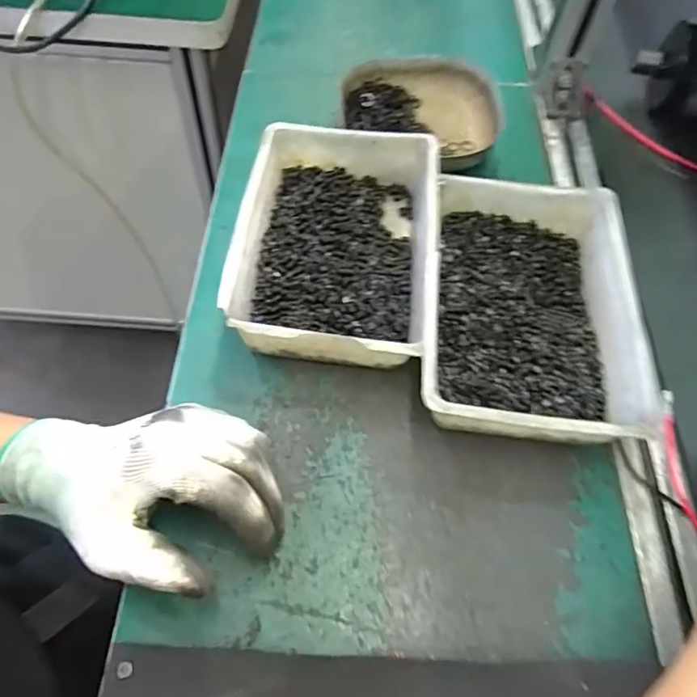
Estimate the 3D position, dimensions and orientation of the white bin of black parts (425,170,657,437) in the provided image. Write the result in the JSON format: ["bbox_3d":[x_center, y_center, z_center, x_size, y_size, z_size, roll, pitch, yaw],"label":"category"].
[{"bbox_3d":[0.123,-0.027,0.389,0.139,0.058,0.202,6,59,1],"label":"white bin of black parts"}]

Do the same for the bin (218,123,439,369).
[{"bbox_3d":[-0.009,-0.078,0.418,0.141,0.055,0.198,6,59,1],"label":"bin"}]

